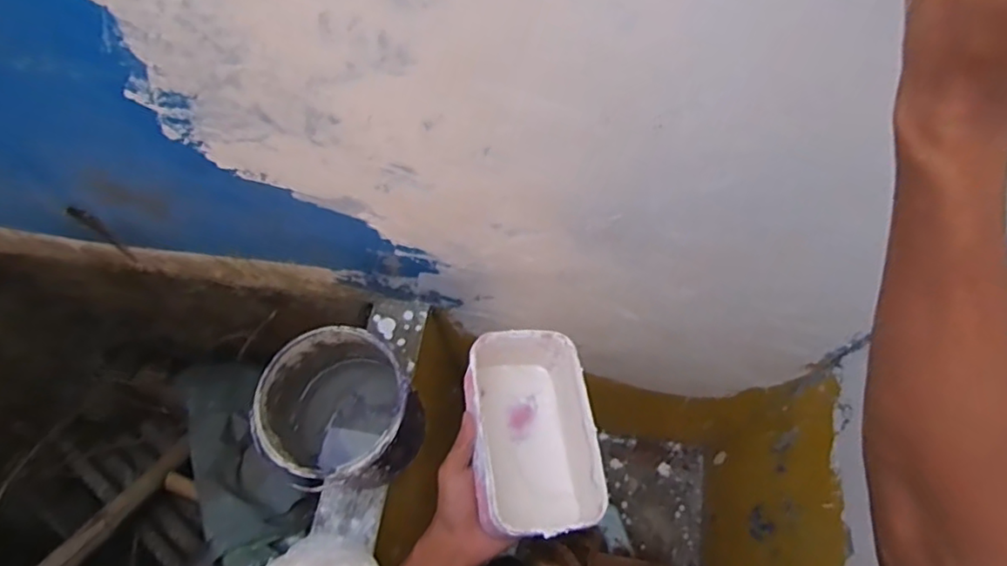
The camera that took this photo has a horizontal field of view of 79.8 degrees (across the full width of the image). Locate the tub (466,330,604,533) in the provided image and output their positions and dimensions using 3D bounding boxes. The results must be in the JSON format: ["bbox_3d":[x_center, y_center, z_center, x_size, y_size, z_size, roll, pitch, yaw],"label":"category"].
[{"bbox_3d":[0.030,0.142,0.588,0.113,0.090,0.185,-7,64,-1],"label":"tub"}]

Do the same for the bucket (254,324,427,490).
[{"bbox_3d":[-0.208,0.177,0.812,0.183,0.182,0.177,-1,64,2],"label":"bucket"}]

